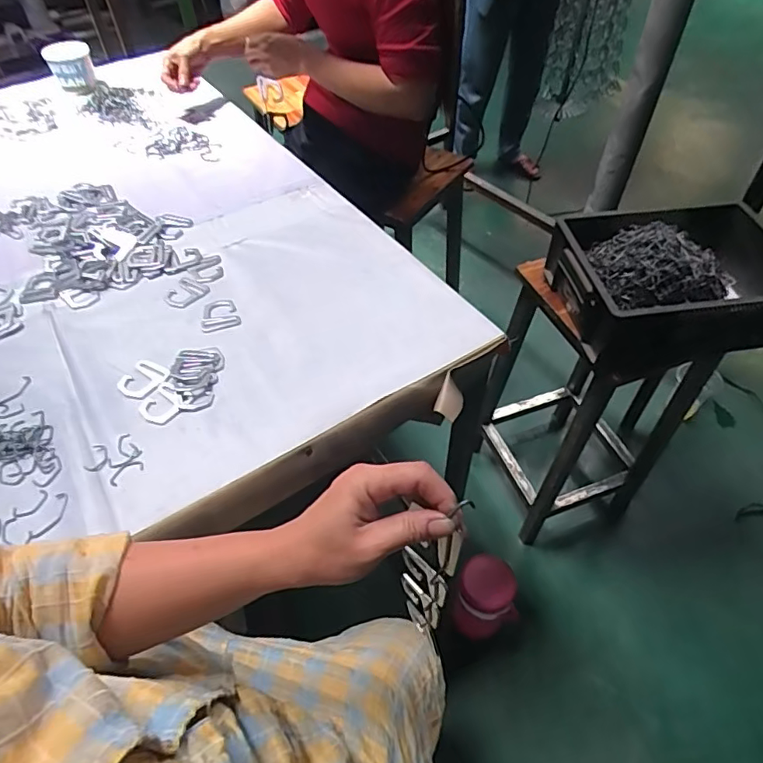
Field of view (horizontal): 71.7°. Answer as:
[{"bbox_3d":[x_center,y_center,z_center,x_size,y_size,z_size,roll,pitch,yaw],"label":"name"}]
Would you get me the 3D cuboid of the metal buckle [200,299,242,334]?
[{"bbox_3d":[-0.212,-0.085,0.690,0.049,0.010,0.047,-15,51,-9],"label":"metal buckle"}]

